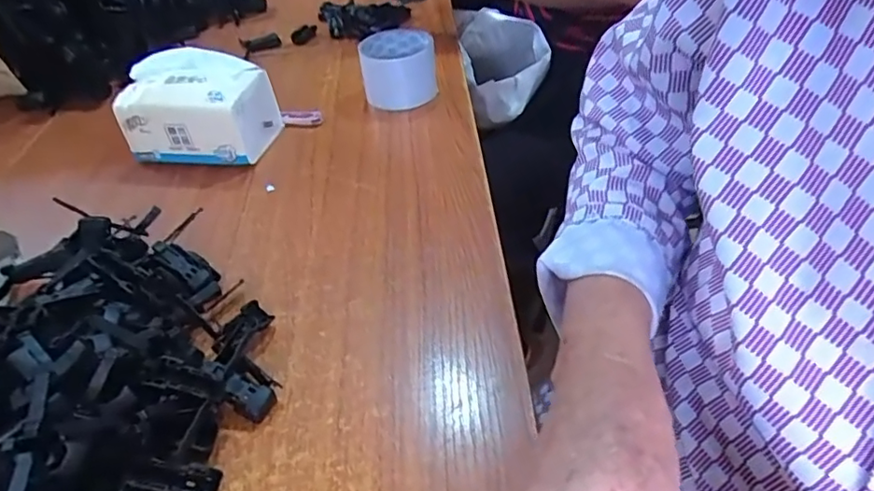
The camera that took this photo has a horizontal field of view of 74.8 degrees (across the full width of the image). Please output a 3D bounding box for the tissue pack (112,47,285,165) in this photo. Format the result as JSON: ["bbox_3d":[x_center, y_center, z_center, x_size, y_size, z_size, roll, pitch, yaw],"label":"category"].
[{"bbox_3d":[-0.246,-0.141,0.594,0.136,0.093,0.086,2,41,9],"label":"tissue pack"}]

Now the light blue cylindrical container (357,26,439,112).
[{"bbox_3d":[-0.043,-0.207,0.667,0.083,0.066,0.084,-3,41,3],"label":"light blue cylindrical container"}]

